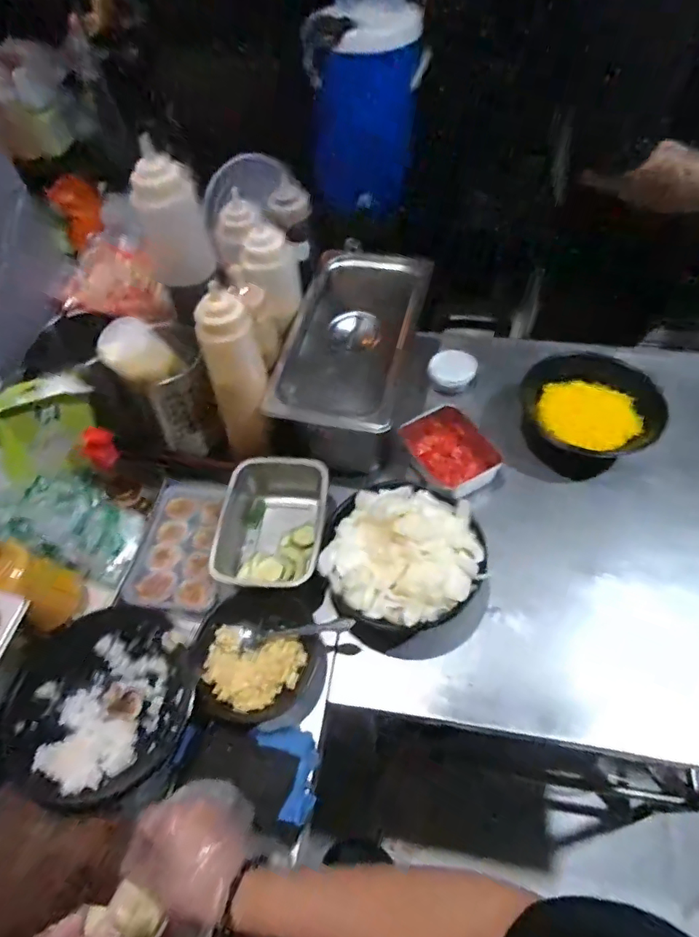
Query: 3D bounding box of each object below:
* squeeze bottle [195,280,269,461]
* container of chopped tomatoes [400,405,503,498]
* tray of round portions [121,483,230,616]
[{"bbox_3d":[-0.143,-0.108,0.657,0.065,0.224,0.065,-3,55,1],"label":"squeeze bottle"},{"bbox_3d":[0.149,-0.023,0.762,0.101,0.046,0.129,-30,59,-17],"label":"container of chopped tomatoes"},{"bbox_3d":[-0.218,0.097,0.695,0.119,0.036,0.183,6,56,7],"label":"tray of round portions"}]

